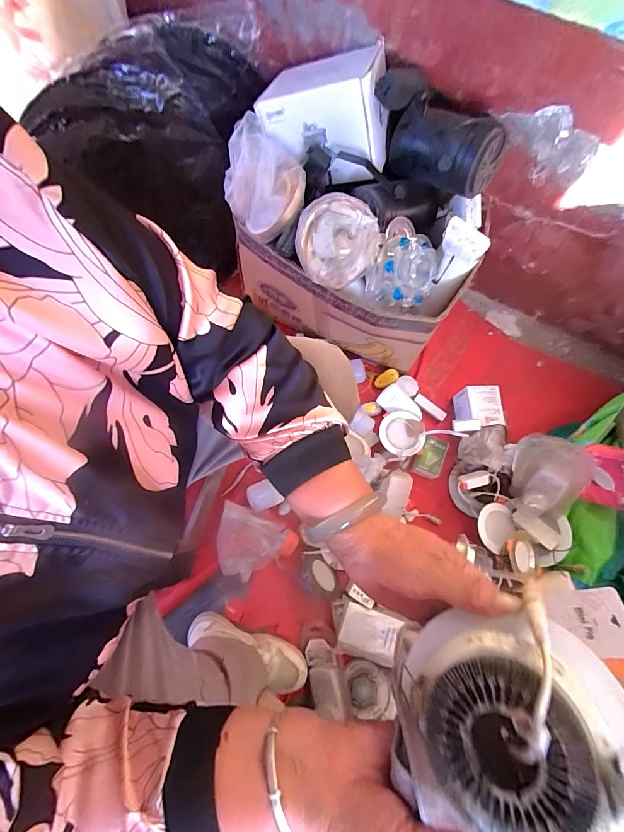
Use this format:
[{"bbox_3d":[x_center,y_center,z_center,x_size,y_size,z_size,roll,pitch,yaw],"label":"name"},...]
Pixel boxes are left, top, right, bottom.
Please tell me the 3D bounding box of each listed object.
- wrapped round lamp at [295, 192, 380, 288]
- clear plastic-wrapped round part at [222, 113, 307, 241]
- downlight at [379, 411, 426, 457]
[{"bbox_3d":[0.041,-0.292,0.606,0.126,0.083,0.107,-26,77,-8],"label":"wrapped round lamp"},{"bbox_3d":[-0.081,-0.387,0.603,0.128,0.133,0.130,0,75,-1],"label":"clear plastic-wrapped round part"},{"bbox_3d":[0.200,0.040,0.805,0.093,0.034,0.099,0,75,-1],"label":"downlight"}]

